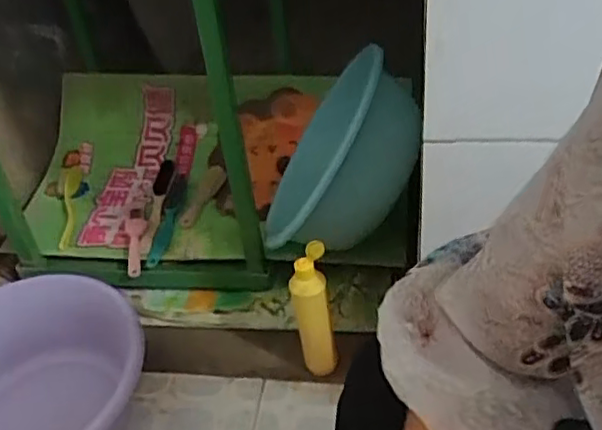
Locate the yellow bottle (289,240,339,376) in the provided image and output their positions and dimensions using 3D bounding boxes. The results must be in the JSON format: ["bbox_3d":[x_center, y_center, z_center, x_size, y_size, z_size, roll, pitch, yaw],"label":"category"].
[{"bbox_3d":[0.018,0.140,0.953,0.057,0.200,0.056,-11,39,-5],"label":"yellow bottle"}]

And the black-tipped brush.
[{"bbox_3d":[-0.280,-0.028,1.277,0.032,0.044,0.248,-5,39,3],"label":"black-tipped brush"}]

